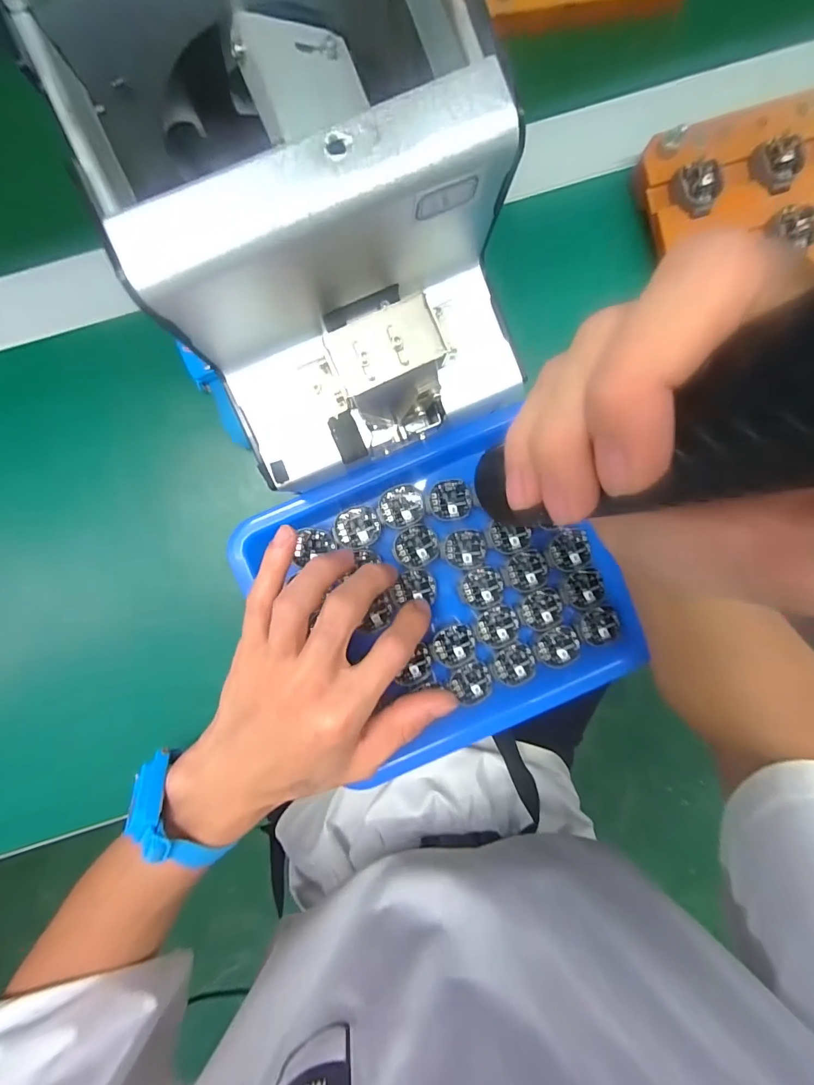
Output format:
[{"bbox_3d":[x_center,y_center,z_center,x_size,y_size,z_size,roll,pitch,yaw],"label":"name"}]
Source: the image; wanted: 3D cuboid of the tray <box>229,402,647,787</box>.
[{"bbox_3d":[0.025,0.033,0.259,0.195,0.027,0.174,-23,92,2],"label":"tray"}]

